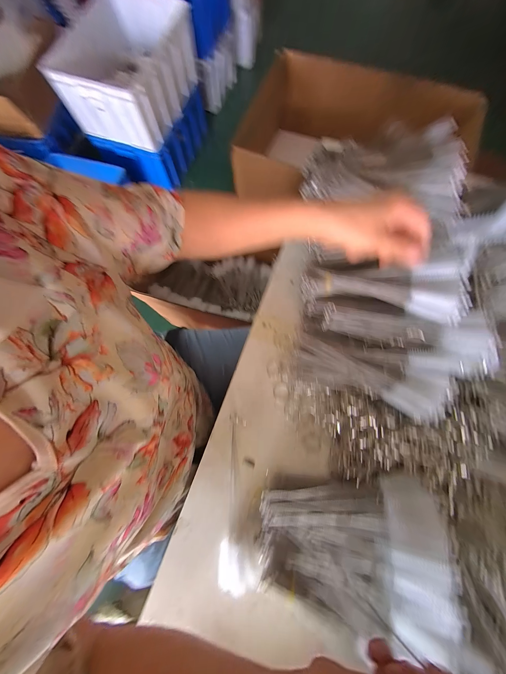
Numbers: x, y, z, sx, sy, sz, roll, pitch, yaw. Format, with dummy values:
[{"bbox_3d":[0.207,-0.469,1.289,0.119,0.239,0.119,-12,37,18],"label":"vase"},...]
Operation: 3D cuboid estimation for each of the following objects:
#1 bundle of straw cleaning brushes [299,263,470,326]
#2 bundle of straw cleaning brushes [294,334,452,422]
[{"bbox_3d":[0.173,-0.070,0.312,0.200,0.028,0.066,10,76,24],"label":"bundle of straw cleaning brushes"},{"bbox_3d":[0.157,0.052,0.309,0.191,0.022,0.069,15,77,19],"label":"bundle of straw cleaning brushes"}]

